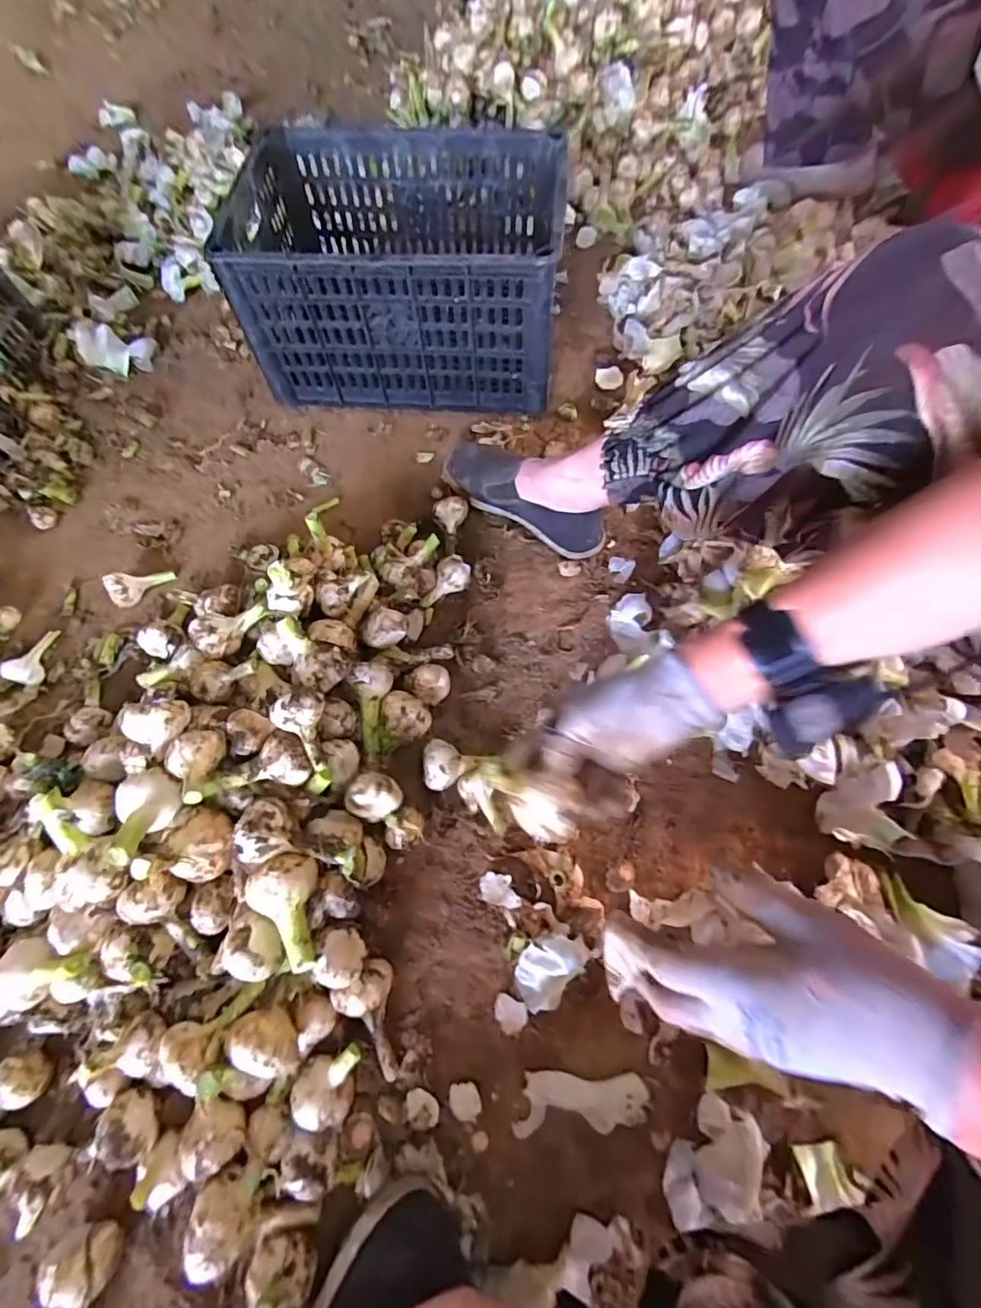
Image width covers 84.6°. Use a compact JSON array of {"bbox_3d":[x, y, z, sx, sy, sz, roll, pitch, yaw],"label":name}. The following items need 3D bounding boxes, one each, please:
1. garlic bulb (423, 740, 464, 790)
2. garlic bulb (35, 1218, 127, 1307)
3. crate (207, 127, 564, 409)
[{"bbox_3d":[-0.052,0.126,0.608,0.042,0.050,0.055,-3,67,1],"label":"garlic bulb"},{"bbox_3d":[-0.327,0.526,0.437,0.051,0.049,0.095,-16,67,-7],"label":"garlic bulb"},{"bbox_3d":[-0.123,-0.578,0.799,0.445,0.203,0.324,4,66,2],"label":"crate"}]

